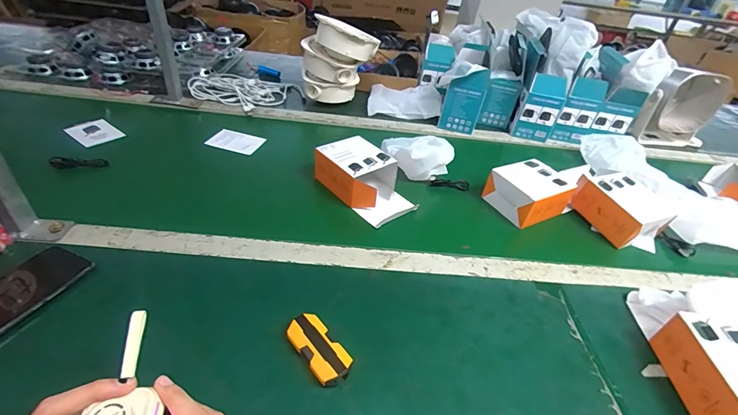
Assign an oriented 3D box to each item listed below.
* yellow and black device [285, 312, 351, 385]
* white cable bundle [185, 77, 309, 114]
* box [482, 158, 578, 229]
[{"bbox_3d":[-0.054,0.150,0.381,0.037,0.021,0.078,-23,46,-36],"label":"yellow and black device"},{"bbox_3d":[-0.306,-0.297,0.898,0.248,0.027,0.188,13,40,2],"label":"white cable bundle"},{"bbox_3d":[0.285,-0.025,0.641,0.115,0.072,0.099,-14,41,-27],"label":"box"}]

